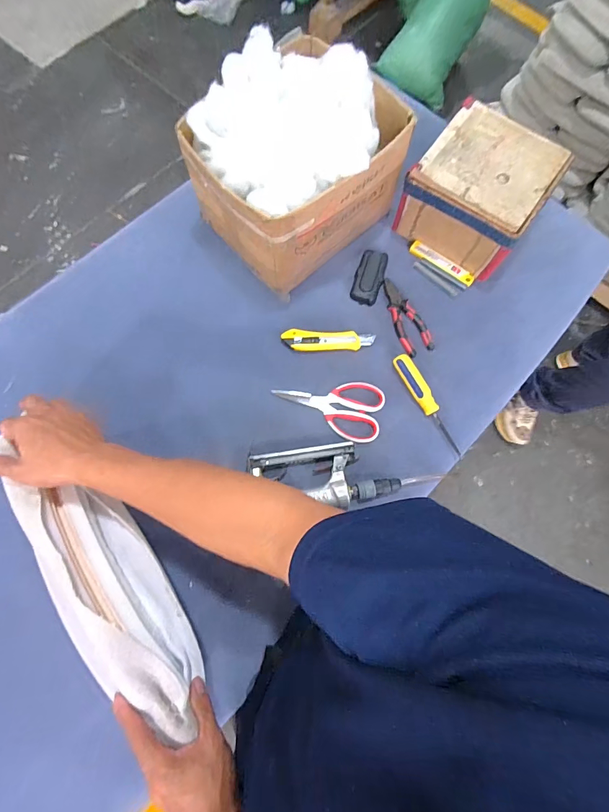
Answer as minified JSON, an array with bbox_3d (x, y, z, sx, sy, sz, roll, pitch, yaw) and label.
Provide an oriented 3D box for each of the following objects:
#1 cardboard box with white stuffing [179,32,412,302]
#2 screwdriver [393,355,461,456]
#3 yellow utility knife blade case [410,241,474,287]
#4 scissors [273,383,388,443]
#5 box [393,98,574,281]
[{"bbox_3d":[-0.021,-0.404,0.653,0.275,0.226,0.304,41,77,10],"label":"cardboard box with white stuffing"},{"bbox_3d":[0.212,-0.005,0.654,0.032,0.018,0.189,-29,76,-9],"label":"screwdriver"},{"bbox_3d":[0.263,-0.274,0.732,0.134,0.005,0.032,38,77,9],"label":"yellow utility knife blade case"},{"bbox_3d":[0.041,-0.002,0.660,0.184,0.007,0.101,12,74,3],"label":"scissors"},{"bbox_3d":[0.312,-0.384,0.701,0.211,0.122,0.225,35,76,9],"label":"box"}]

